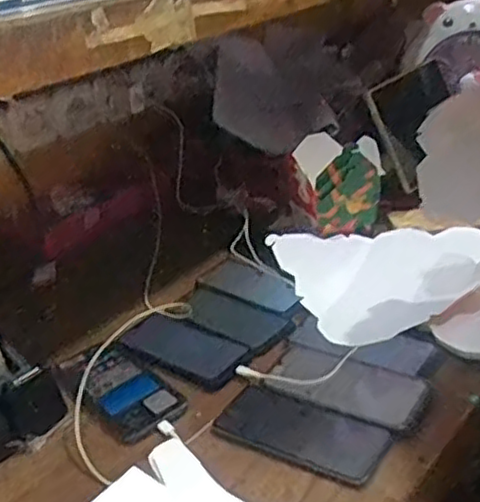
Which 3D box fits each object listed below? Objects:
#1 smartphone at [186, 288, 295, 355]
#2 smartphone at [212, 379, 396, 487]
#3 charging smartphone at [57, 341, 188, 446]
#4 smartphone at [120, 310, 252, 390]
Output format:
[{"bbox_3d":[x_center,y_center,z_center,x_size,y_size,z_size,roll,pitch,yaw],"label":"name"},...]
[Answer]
[{"bbox_3d":[-0.004,0.080,0.858,0.068,0.010,0.155,-27,33,-35],"label":"smartphone"},{"bbox_3d":[0.059,0.180,0.699,0.171,0.015,0.078,13,32,33],"label":"smartphone"},{"bbox_3d":[-0.131,0.151,0.774,0.082,0.007,0.151,-30,47,-33],"label":"charging smartphone"},{"bbox_3d":[-0.063,0.111,0.825,0.153,0.011,0.086,20,39,30],"label":"smartphone"}]

